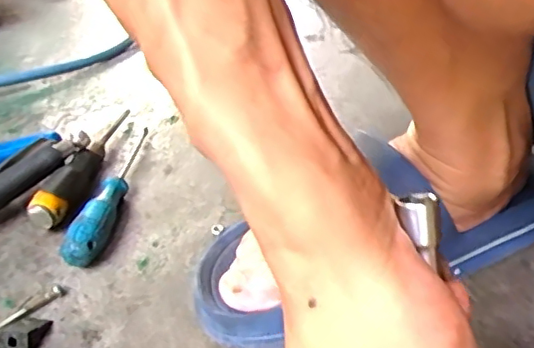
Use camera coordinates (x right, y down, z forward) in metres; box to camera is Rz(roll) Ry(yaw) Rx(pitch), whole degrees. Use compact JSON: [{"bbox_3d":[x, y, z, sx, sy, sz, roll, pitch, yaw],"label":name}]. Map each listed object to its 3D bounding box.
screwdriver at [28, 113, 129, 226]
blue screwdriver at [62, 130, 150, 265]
[{"bbox_3d":[-0.162,-0.019,0.533,0.024,0.032,0.198,0,34,10],"label":"screwdriver"},{"bbox_3d":[-0.134,0.006,0.496,0.026,0.029,0.201,-4,34,4],"label":"blue screwdriver"}]

